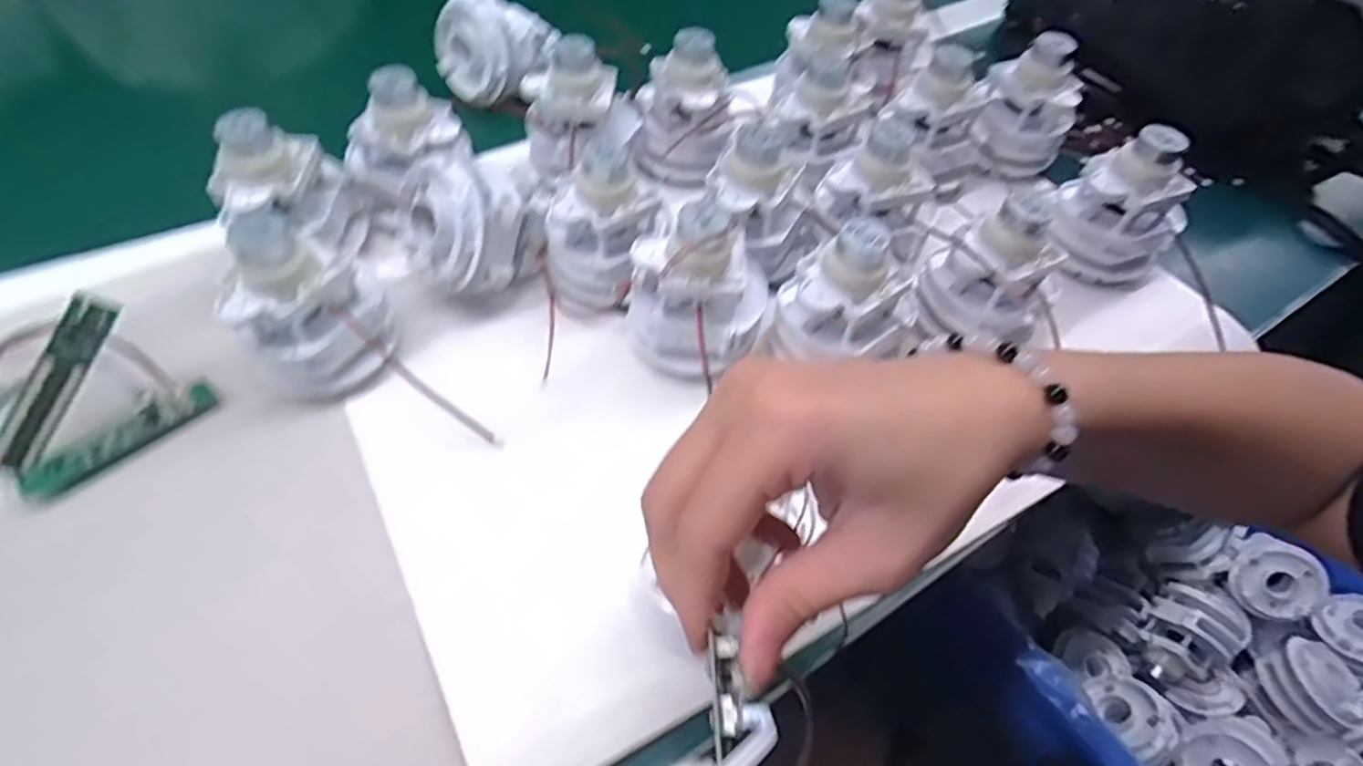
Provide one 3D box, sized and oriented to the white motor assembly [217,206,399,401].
[{"bbox_3d":[-0.178,-0.040,0.327,0.064,0.080,0.066,-9,55,-10],"label":"white motor assembly"}]

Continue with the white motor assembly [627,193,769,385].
[{"bbox_3d":[0.012,-0.050,0.346,0.070,0.080,0.064,2,54,-3],"label":"white motor assembly"}]

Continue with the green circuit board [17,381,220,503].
[{"bbox_3d":[-0.265,0.026,0.322,0.081,0.009,0.018,-37,64,-26],"label":"green circuit board"}]

